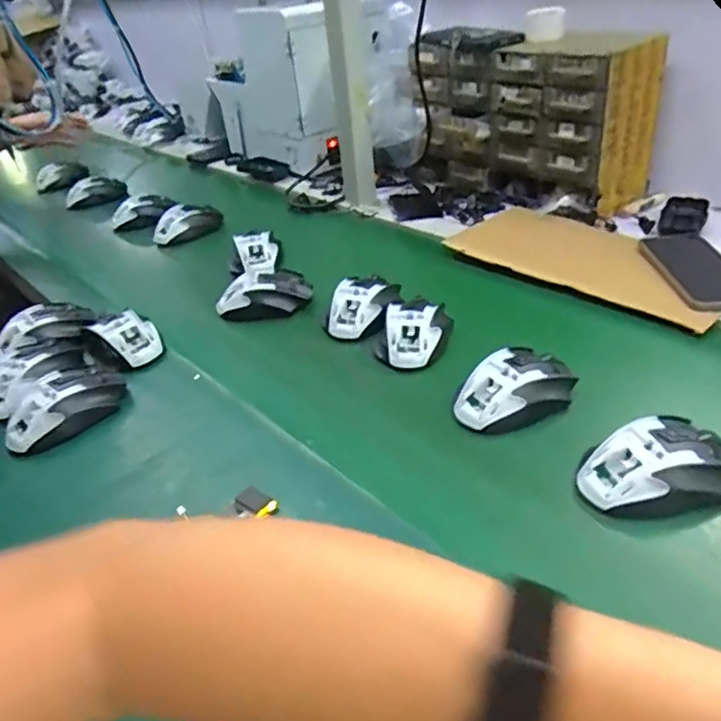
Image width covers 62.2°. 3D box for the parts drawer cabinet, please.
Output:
[{"bbox_3d":[0.235,-0.355,0.883,0.340,0.212,0.128,25,45,35],"label":"parts drawer cabinet"}]

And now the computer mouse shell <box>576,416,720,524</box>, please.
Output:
[{"bbox_3d":[0.220,0.078,0.443,0.113,0.039,0.073,-14,36,-11],"label":"computer mouse shell"}]

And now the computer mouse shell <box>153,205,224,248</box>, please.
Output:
[{"bbox_3d":[-0.280,-0.220,0.967,0.114,0.054,0.051,-14,36,-12],"label":"computer mouse shell"}]

